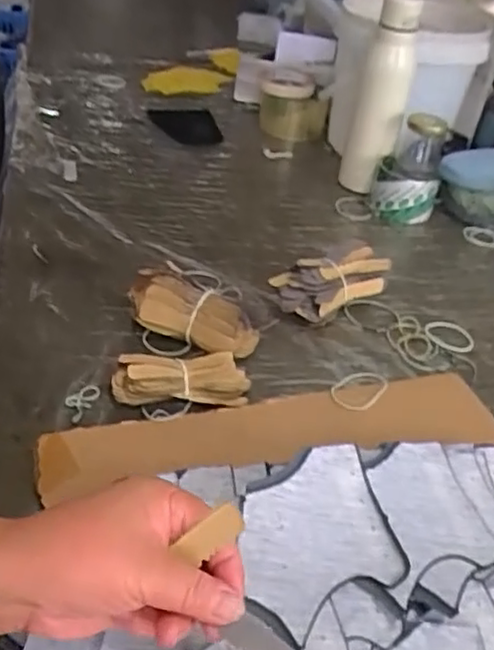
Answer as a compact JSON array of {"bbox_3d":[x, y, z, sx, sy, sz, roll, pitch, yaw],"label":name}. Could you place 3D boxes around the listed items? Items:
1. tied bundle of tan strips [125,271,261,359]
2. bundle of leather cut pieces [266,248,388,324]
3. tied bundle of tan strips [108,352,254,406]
[{"bbox_3d":[-0.052,-0.008,0.598,0.121,0.053,0.045,16,37,13],"label":"tied bundle of tan strips"},{"bbox_3d":[0.083,-0.040,0.671,0.123,0.048,0.057,-21,44,-33],"label":"bundle of leather cut pieces"},{"bbox_3d":[-0.054,0.043,0.546,0.108,0.029,0.041,1,36,-8],"label":"tied bundle of tan strips"}]

